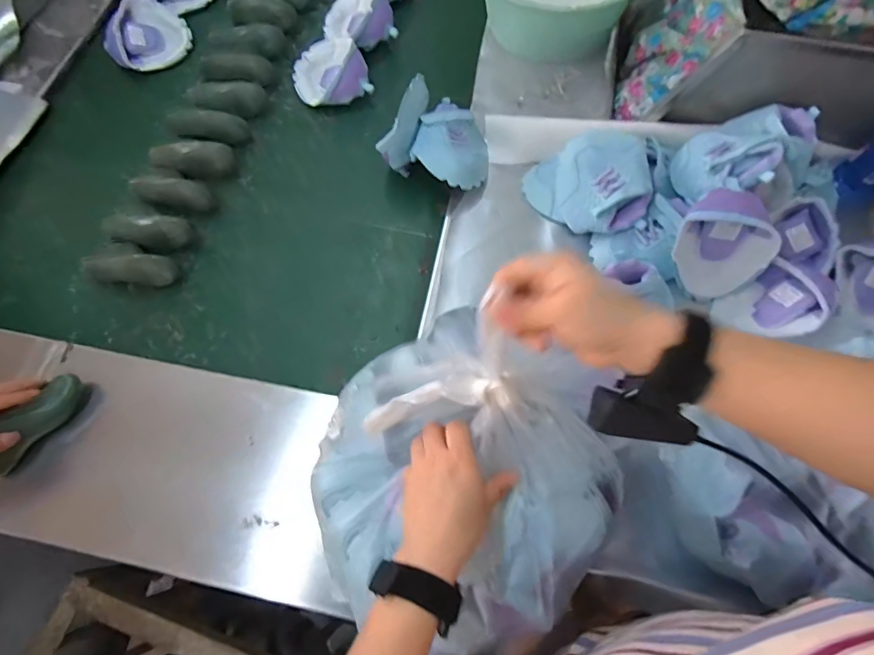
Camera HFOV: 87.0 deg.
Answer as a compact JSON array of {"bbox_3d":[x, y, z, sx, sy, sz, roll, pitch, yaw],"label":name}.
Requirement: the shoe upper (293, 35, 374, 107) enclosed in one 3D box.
[{"bbox_3d":[-0.200,-0.472,0.838,0.124,0.064,0.141,-23,69,-8],"label":"shoe upper"}]

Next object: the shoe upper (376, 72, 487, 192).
[{"bbox_3d":[0.003,-0.297,0.712,0.175,0.097,0.134,24,70,10],"label":"shoe upper"}]

